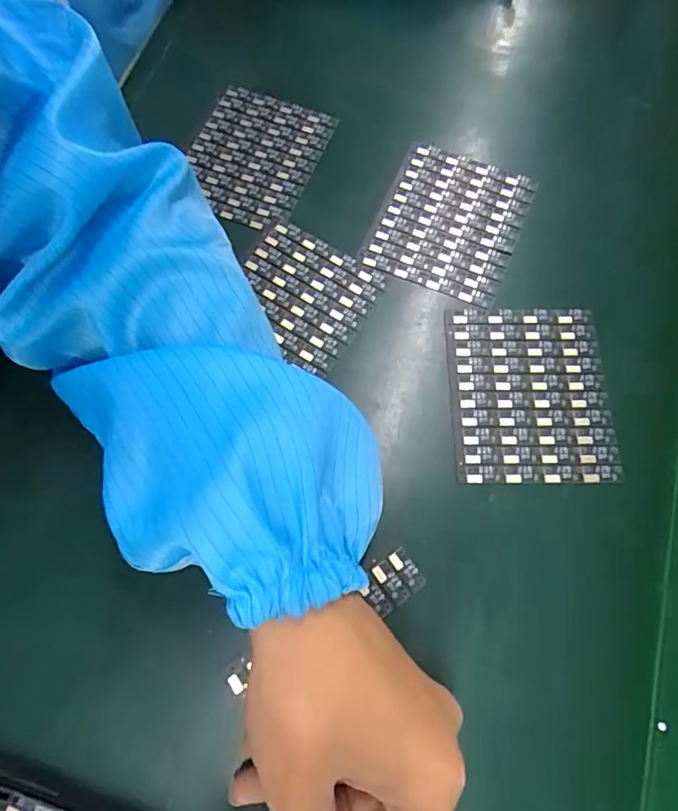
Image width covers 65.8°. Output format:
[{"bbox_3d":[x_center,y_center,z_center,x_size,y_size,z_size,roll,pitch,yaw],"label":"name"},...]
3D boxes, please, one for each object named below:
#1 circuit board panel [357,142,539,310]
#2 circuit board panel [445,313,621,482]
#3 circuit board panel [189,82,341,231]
[{"bbox_3d":[0.068,-0.115,0.325,0.084,0.004,0.101,22,72,8],"label":"circuit board panel"},{"bbox_3d":[0.105,-0.008,0.286,0.085,0.004,0.100,-2,70,0],"label":"circuit board panel"},{"bbox_3d":[-0.057,-0.163,0.344,0.082,0.006,0.100,20,72,8],"label":"circuit board panel"}]

